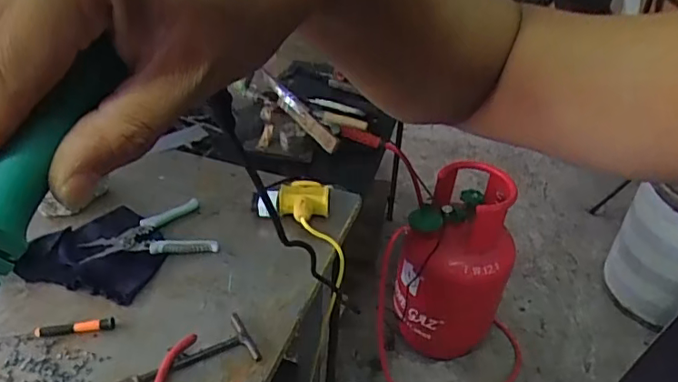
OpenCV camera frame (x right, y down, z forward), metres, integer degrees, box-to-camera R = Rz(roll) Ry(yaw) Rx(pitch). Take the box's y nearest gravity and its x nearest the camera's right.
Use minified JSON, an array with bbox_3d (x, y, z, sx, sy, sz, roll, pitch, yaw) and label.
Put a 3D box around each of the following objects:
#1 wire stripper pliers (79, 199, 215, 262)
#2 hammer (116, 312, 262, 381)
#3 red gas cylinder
[{"bbox_3d":[-0.290,0.058,0.840,0.193,0.021,0.104,-4,38,-10],"label":"wire stripper pliers"},{"bbox_3d":[-0.210,0.221,0.651,0.221,0.015,0.067,-20,43,-28],"label":"hammer"},{"bbox_3d":[0.317,0.230,1.507,0.254,0.604,0.256,2,37,-2],"label":"red gas cylinder"}]

